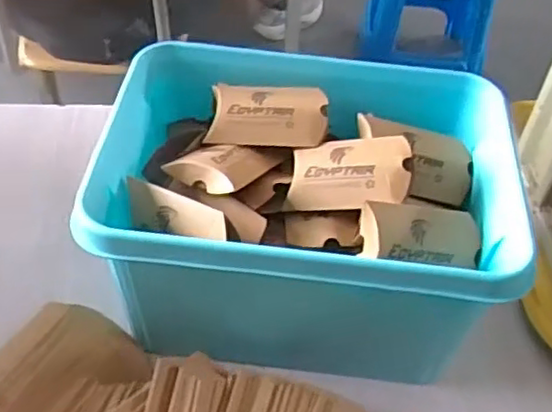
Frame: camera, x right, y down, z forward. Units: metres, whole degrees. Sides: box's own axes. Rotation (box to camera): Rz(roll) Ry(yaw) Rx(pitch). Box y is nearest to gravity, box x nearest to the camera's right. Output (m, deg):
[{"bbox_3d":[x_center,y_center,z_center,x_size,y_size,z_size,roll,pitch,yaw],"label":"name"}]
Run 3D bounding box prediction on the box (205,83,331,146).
[{"bbox_3d":[-0.004,-0.069,0.480,0.082,0.017,0.051,5,48,0],"label":"box"}]

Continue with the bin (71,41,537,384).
[{"bbox_3d":[0.020,0.002,0.503,0.269,0.156,0.211,7,48,2],"label":"bin"}]

